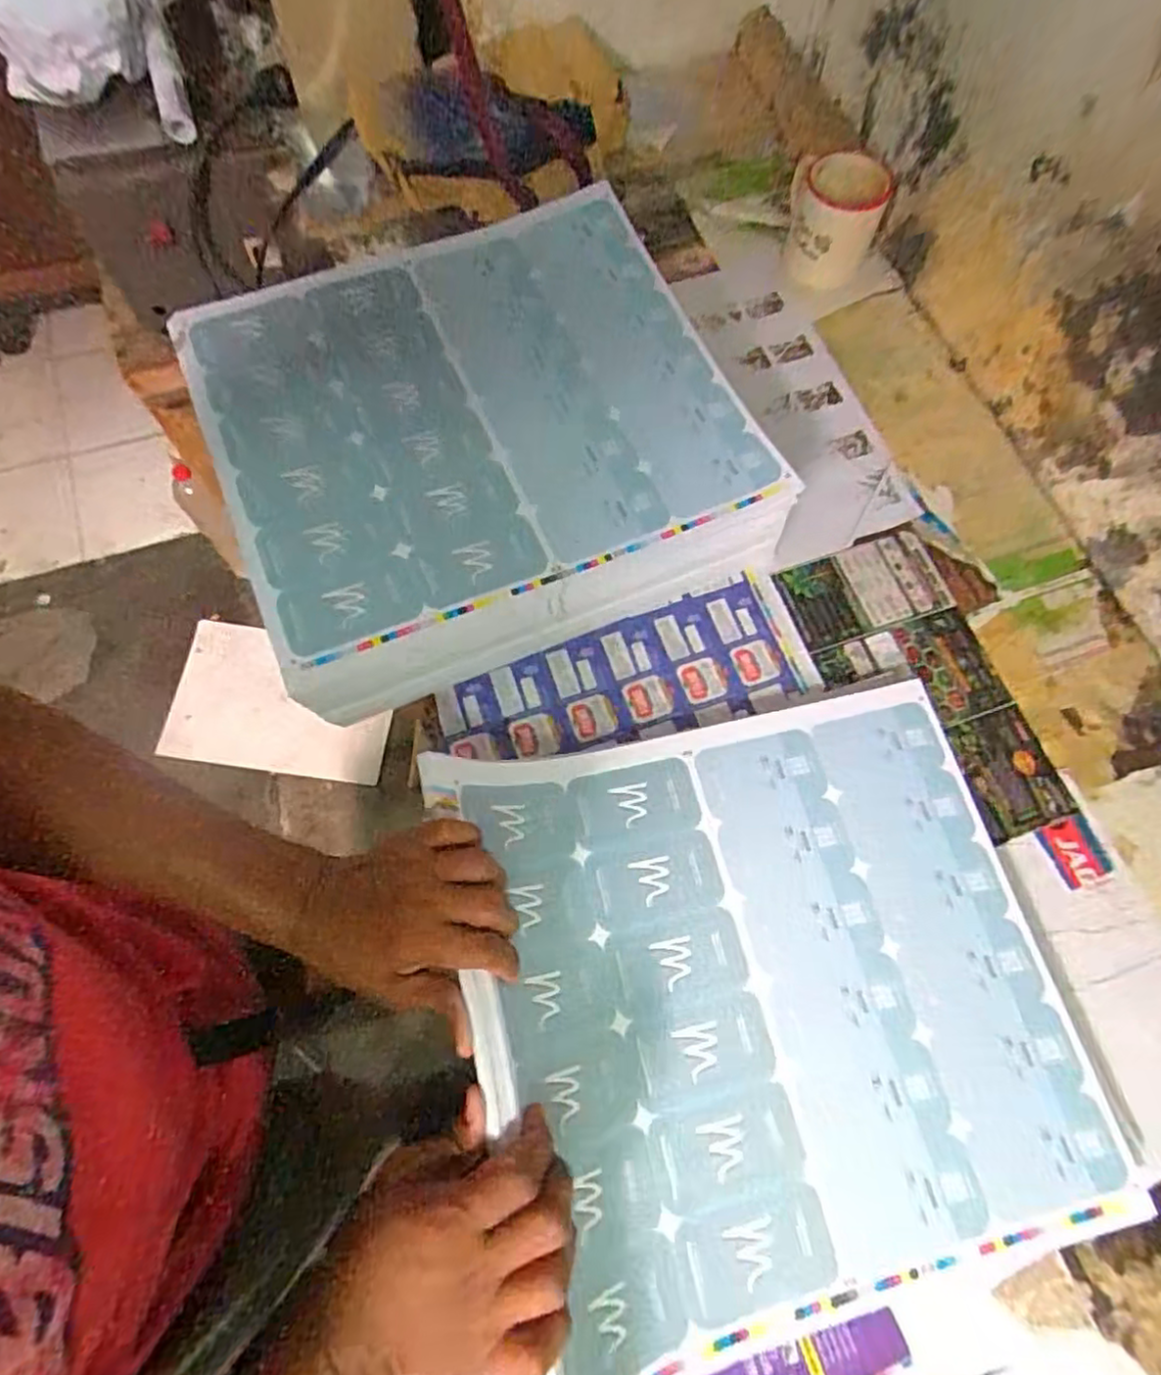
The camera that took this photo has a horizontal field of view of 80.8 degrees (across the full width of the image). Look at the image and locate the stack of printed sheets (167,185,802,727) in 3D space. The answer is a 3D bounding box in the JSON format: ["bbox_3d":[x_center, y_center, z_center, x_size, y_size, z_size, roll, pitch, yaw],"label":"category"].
[{"bbox_3d":[-0.085,-0.208,0.579,0.400,0.097,0.362,-21,73,-11],"label":"stack of printed sheets"}]

